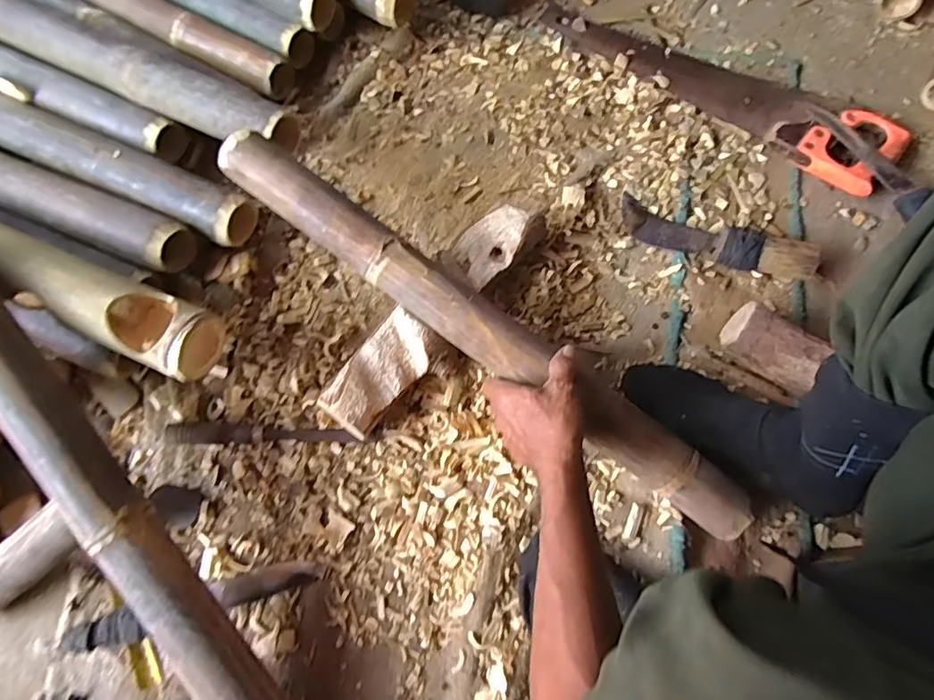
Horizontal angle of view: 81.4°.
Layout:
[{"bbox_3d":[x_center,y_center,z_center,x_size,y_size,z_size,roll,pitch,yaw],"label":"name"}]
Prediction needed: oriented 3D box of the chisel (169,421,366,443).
[{"bbox_3d":[-0.232,0.095,0.619,0.208,0.015,0.023,2,74,1],"label":"chisel"}]

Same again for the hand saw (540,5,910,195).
[{"bbox_3d":[0.336,-0.369,0.749,0.508,0.033,0.115,30,77,9],"label":"hand saw"}]

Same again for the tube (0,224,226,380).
[{"bbox_3d":[-0.527,-0.107,0.593,0.562,0.068,0.074,23,75,7],"label":"tube"}]

